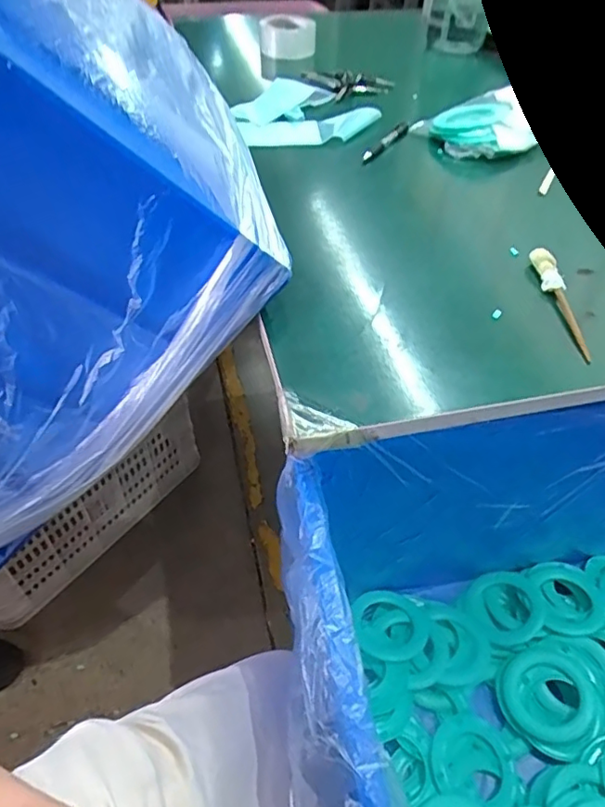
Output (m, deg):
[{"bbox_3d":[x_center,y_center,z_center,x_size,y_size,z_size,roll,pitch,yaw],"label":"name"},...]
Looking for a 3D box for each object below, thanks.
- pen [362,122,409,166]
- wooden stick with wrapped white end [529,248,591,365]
[{"bbox_3d":[0.128,-0.391,0.867,0.020,0.016,0.139,27,52,20],"label":"pen"},{"bbox_3d":[0.270,-0.107,0.601,0.024,0.018,0.165,0,48,-3],"label":"wooden stick with wrapped white end"}]

